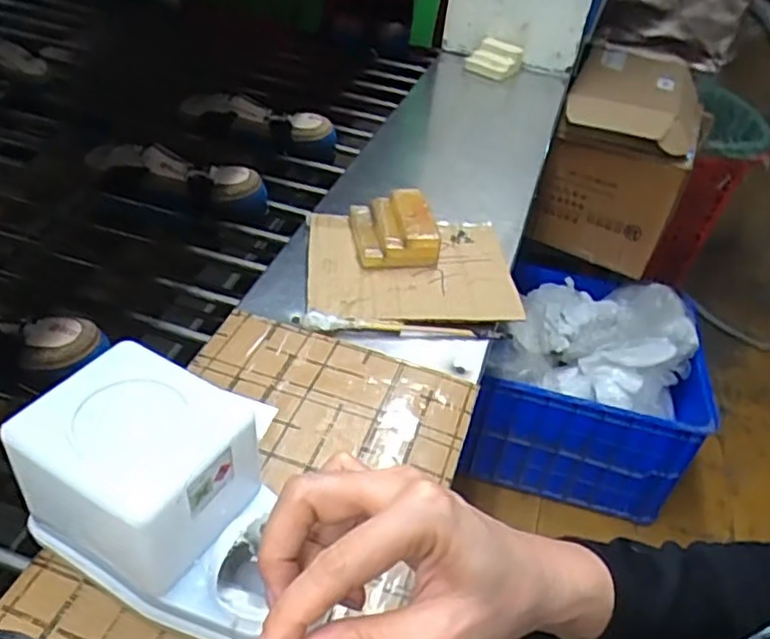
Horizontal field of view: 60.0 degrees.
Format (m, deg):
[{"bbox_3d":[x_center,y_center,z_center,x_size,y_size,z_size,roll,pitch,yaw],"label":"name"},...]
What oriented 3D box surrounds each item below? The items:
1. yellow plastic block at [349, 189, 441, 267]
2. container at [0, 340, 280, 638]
[{"bbox_3d":[0.009,-0.097,0.702,0.083,0.043,0.101,-3,41,-12],"label":"yellow plastic block"},{"bbox_3d":[-0.129,0.102,0.402,0.151,0.110,0.106,23,43,18],"label":"container"}]

